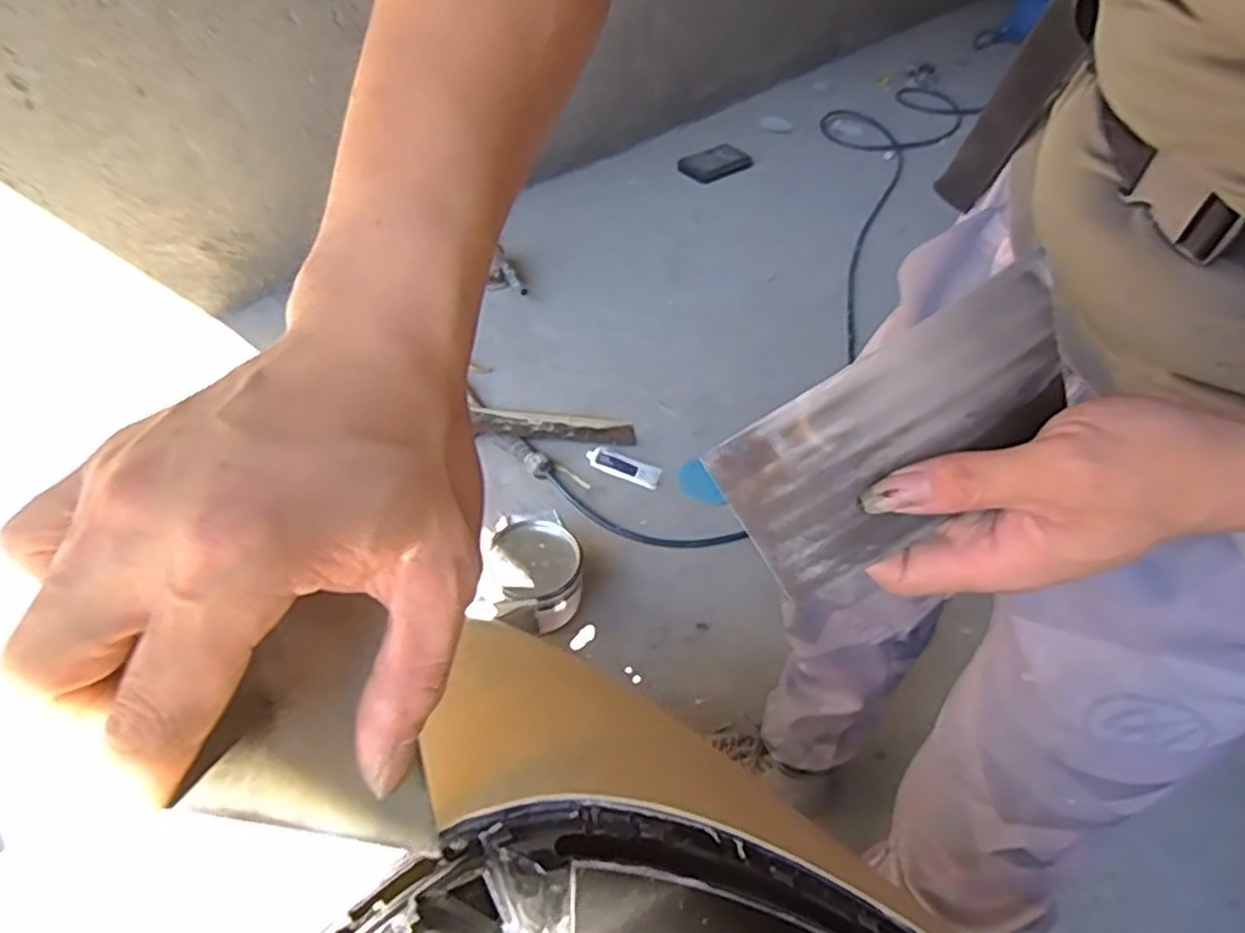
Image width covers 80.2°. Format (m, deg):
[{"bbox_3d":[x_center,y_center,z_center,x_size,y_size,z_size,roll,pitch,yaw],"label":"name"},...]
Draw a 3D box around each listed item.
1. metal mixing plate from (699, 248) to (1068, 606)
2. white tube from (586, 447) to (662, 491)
[{"bbox_3d":[0.109,-0.010,0.286,0.138,0.073,0.005,-32,9,8],"label":"metal mixing plate"},{"bbox_3d":[0.002,-0.003,1.380,0.138,0.013,0.056,21,46,13],"label":"white tube"}]

